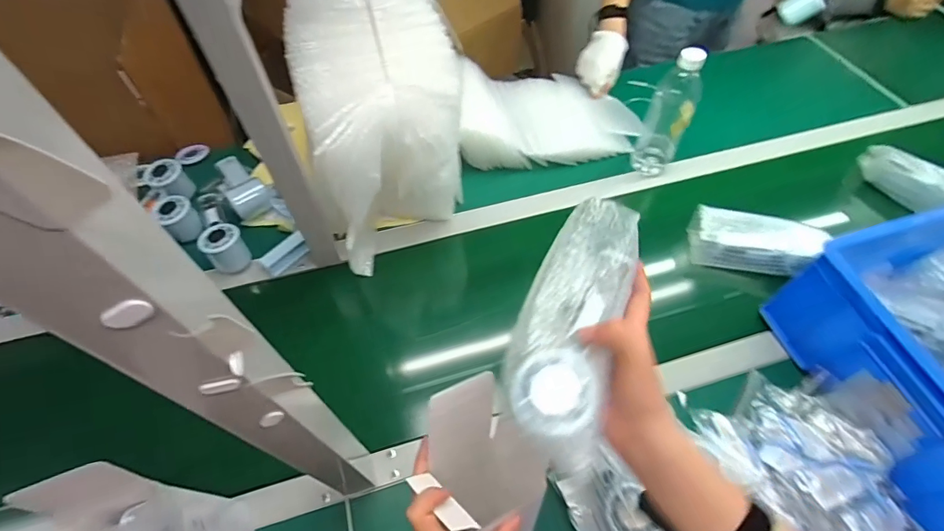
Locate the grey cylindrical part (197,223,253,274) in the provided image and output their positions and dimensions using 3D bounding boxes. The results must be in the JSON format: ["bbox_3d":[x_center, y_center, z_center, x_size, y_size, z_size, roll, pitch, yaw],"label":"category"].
[{"bbox_3d":[-0.382,-0.029,0.703,0.057,0.063,0.059,0,57,0],"label":"grey cylindrical part"}]

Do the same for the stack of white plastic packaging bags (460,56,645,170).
[{"bbox_3d":[0.137,-0.301,0.856,0.330,0.106,0.218,-4,57,-3],"label":"stack of white plastic packaging bags"}]

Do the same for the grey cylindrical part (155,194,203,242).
[{"bbox_3d":[-0.473,-0.077,0.731,0.051,0.056,0.051,0,57,0],"label":"grey cylindrical part"}]

